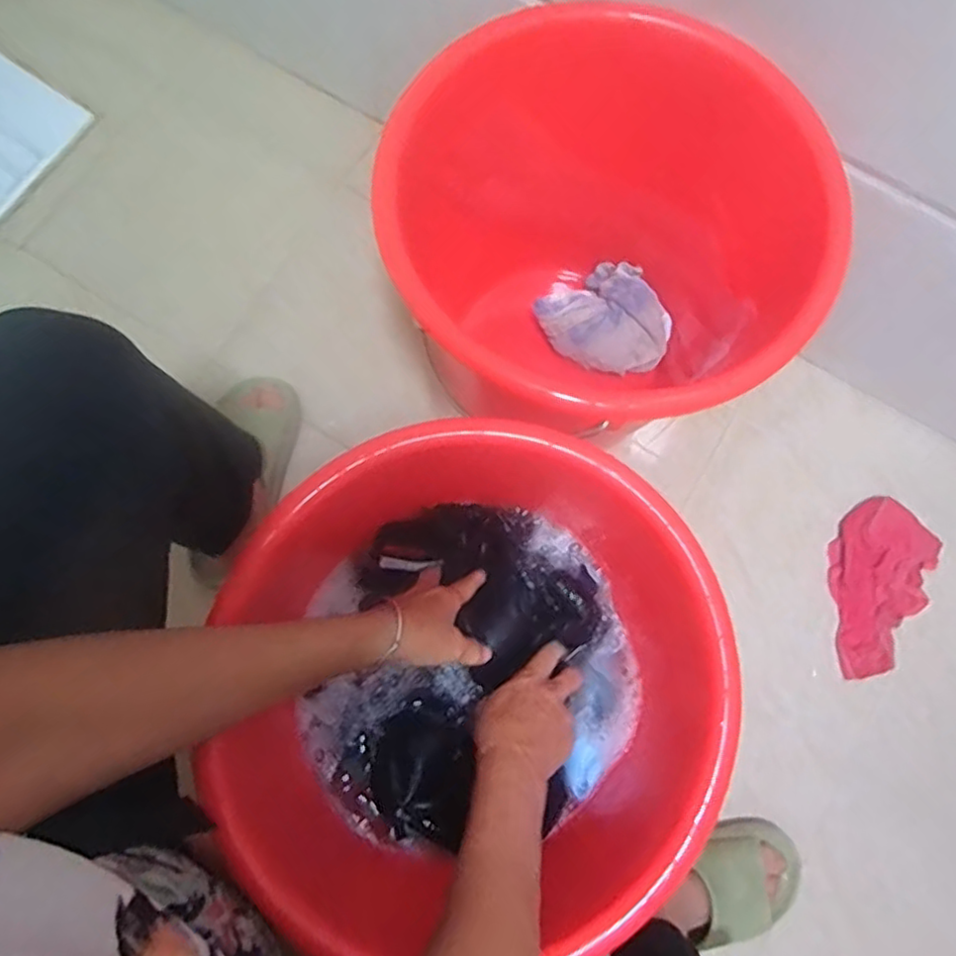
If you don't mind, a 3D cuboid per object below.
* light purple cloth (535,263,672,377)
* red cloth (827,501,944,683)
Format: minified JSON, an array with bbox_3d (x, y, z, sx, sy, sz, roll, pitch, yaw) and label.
[{"bbox_3d":[0.153,-0.183,0.780,0.128,0.065,0.148,-32,81,-8],"label":"light purple cloth"},{"bbox_3d":[0.468,0.130,0.776,0.111,0.031,0.197,32,79,5],"label":"red cloth"}]

